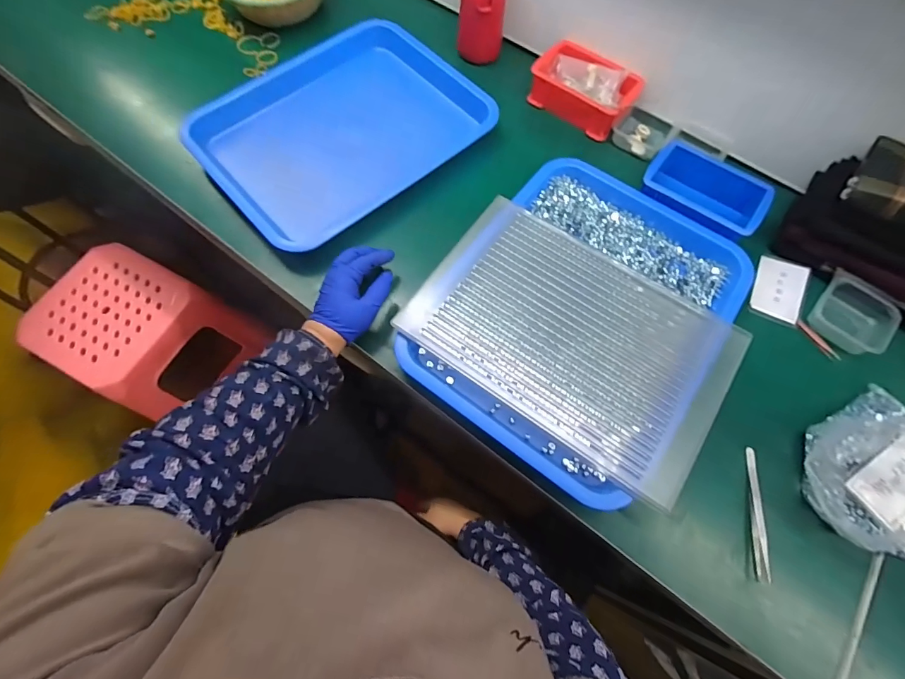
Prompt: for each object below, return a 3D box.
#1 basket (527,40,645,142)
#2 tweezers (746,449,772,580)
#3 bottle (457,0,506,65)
[{"bbox_3d":[0.202,-0.388,0.643,0.155,0.052,0.090,39,72,13],"label":"basket"},{"bbox_3d":[0.316,0.177,0.428,0.009,0.019,0.129,12,68,3],"label":"tweezers"},{"bbox_3d":[0.046,-0.503,0.634,0.069,0.146,0.061,2,68,-1],"label":"bottle"}]

